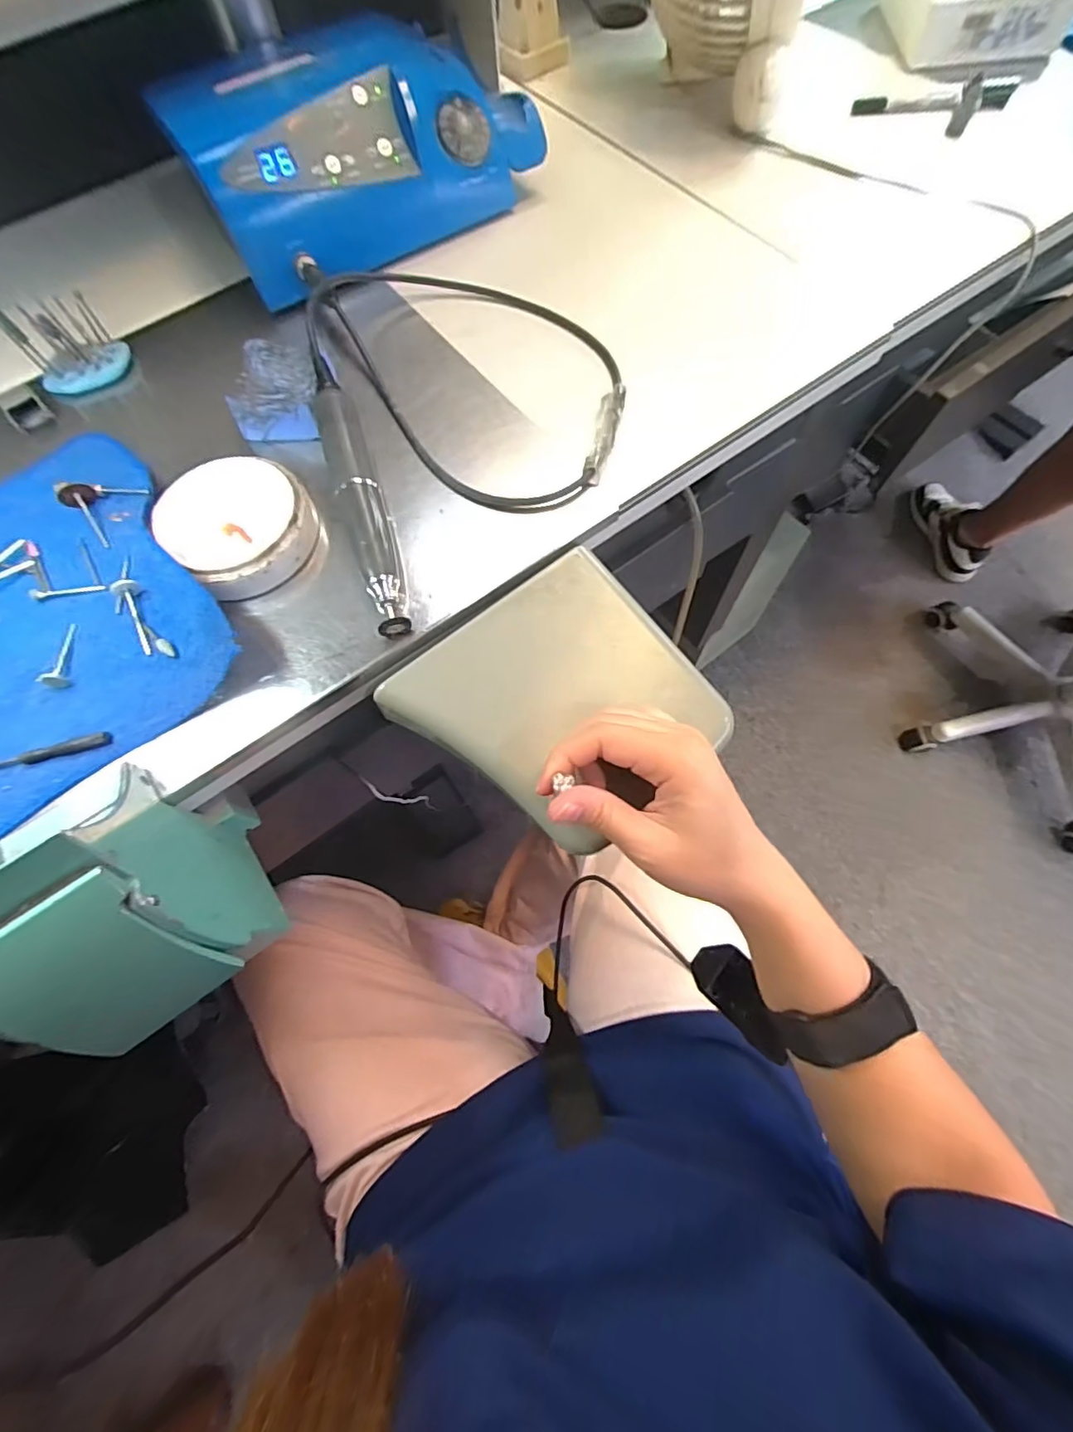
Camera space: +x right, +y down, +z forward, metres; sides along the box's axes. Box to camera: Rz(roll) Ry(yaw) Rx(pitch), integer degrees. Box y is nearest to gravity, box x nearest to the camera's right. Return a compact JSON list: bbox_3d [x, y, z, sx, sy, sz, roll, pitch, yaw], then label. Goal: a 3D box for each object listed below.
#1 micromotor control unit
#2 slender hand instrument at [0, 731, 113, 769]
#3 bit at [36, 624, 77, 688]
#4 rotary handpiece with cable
[{"bbox_3d":[-0.137,-0.445,0.423,0.265,0.083,0.177,-29,70,-8],"label":"micromotor control unit"},{"bbox_3d":[-0.263,0.021,0.285,0.075,0.010,0.006,-17,69,-4],"label":"slender hand instrument"},{"bbox_3d":[-0.267,-0.035,0.303,0.011,0.013,0.040,-17,69,-4],"label":"bit"},{"bbox_3d":[-0.042,-0.211,0.356,0.196,0.033,0.302,-17,69,-4],"label":"rotary handpiece with cable"}]

